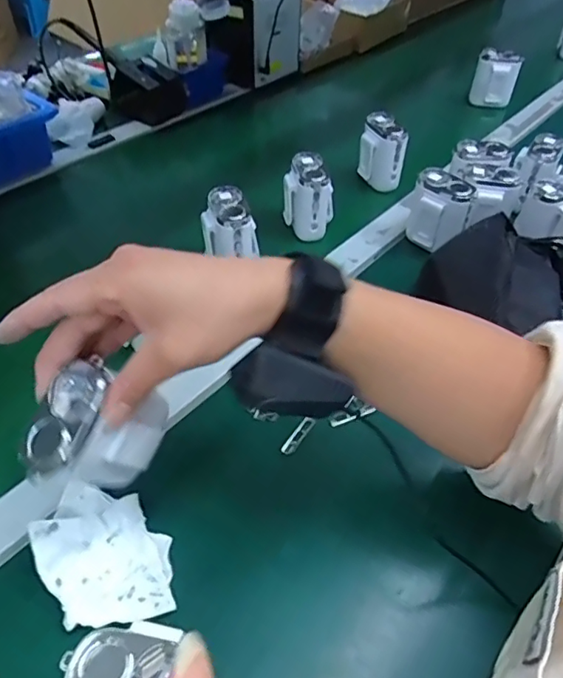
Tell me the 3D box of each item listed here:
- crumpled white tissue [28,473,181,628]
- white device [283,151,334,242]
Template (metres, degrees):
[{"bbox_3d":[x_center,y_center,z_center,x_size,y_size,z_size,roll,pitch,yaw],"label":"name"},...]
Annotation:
[{"bbox_3d":[-0.125,0.147,0.376,0.076,0.017,0.117,-31,54,-28],"label":"crumpled white tissue"},{"bbox_3d":[0.033,-0.172,0.651,0.058,0.080,0.063,2,46,0],"label":"white device"}]

